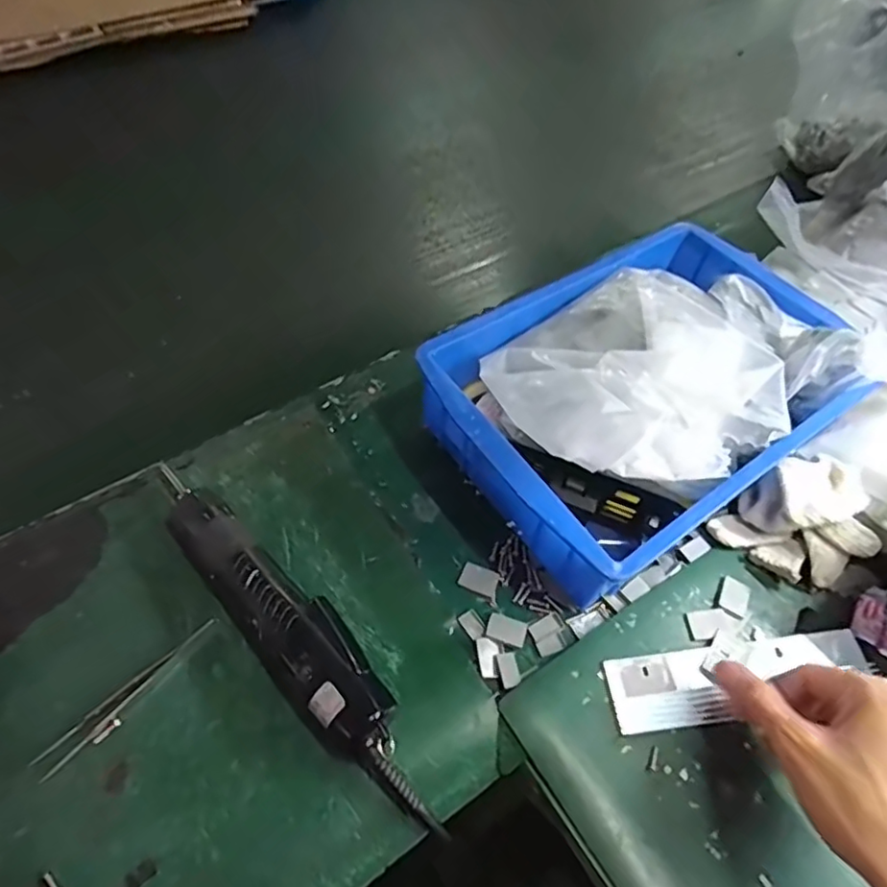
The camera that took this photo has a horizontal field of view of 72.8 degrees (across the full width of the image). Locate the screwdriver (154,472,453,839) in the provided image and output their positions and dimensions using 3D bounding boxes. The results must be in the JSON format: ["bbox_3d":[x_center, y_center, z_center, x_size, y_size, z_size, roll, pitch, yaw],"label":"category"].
[{"bbox_3d":[-0.098,0.106,0.366,0.045,0.041,0.277,-36,63,-24],"label":"screwdriver"}]

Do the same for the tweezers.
[{"bbox_3d":[-0.184,0.145,0.355,0.014,0.005,0.114,37,62,21],"label":"tweezers"}]

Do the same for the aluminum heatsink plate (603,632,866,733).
[{"bbox_3d":[0.182,0.144,0.367,0.163,0.009,0.042,-5,55,-6],"label":"aluminum heatsink plate"}]

